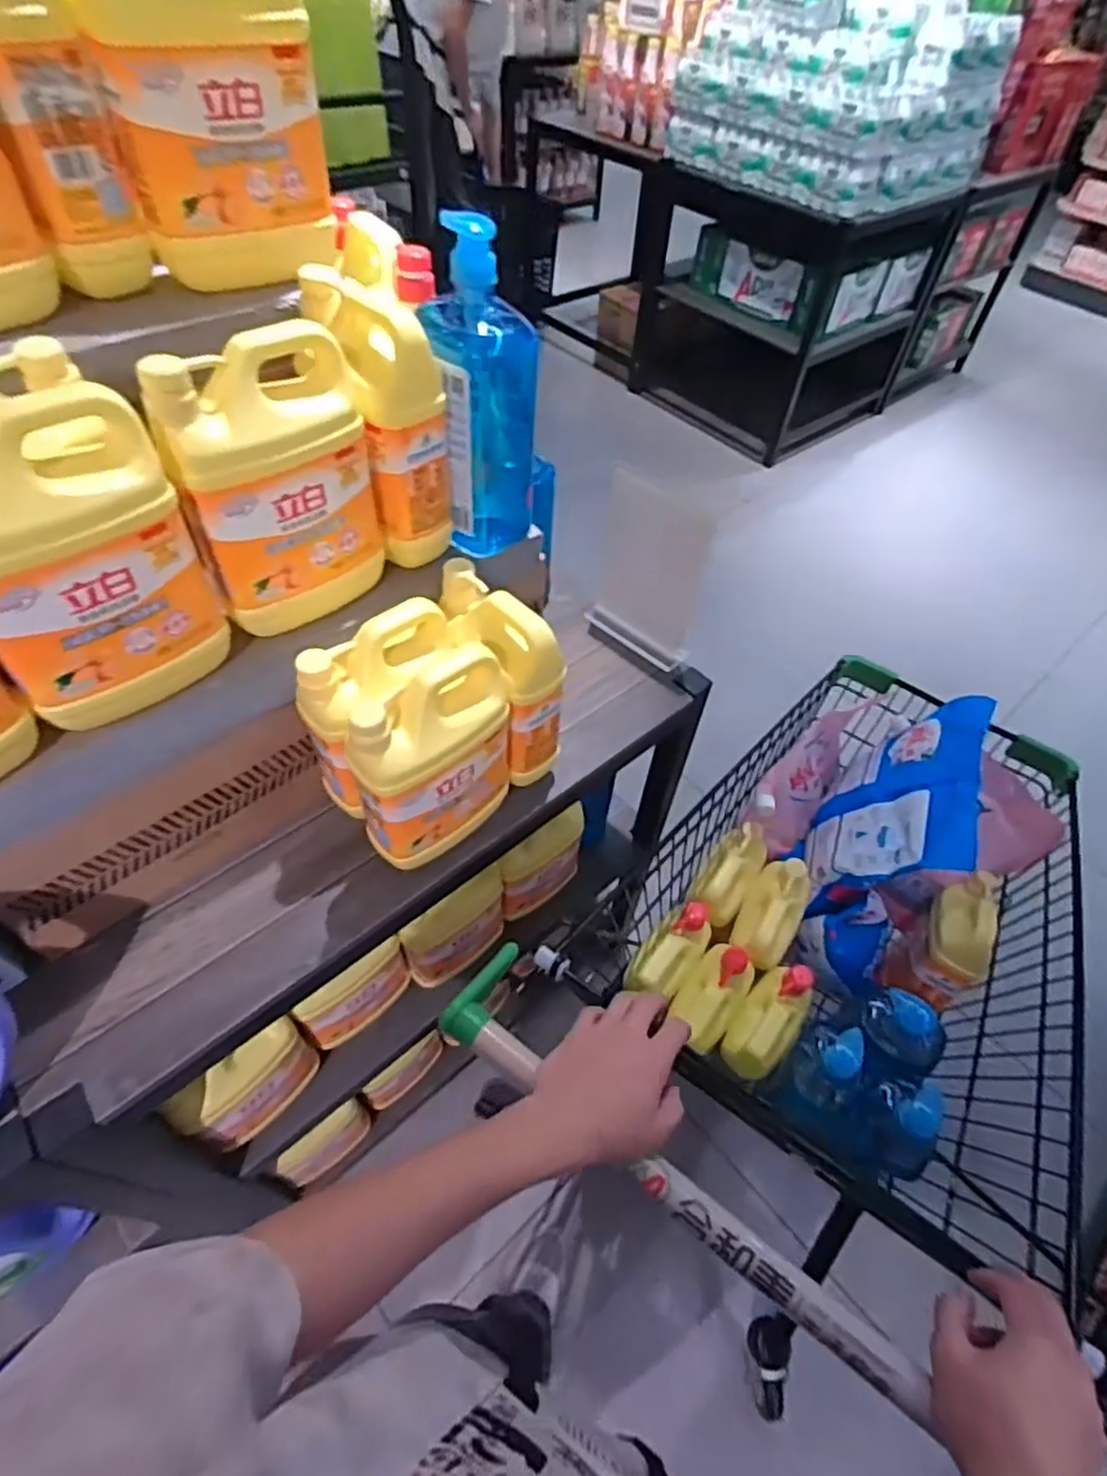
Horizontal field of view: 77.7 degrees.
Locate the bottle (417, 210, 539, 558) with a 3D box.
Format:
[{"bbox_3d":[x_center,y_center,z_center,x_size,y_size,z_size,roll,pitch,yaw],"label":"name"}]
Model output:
[{"bbox_3d":[-0.059,-0.293,0.617,0.087,0.267,0.076,-1,52,0],"label":"bottle"}]

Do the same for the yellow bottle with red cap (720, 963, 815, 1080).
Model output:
[{"bbox_3d":[0.273,0.358,0.875,0.073,0.059,0.152,32,59,23],"label":"yellow bottle with red cap"}]

